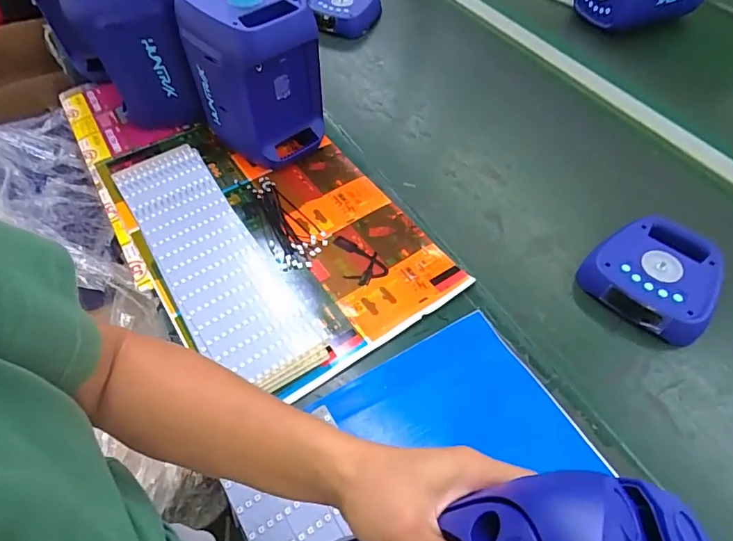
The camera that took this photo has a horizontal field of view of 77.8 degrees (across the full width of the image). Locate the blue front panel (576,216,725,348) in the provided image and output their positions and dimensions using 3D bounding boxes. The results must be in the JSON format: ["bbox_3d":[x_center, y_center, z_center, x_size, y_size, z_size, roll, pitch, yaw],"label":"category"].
[{"bbox_3d":[0.405,0.005,0.633,0.165,0.051,0.157,-37,62,-24],"label":"blue front panel"}]

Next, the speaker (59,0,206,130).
[{"bbox_3d":[-0.343,-0.348,0.711,0.170,0.244,0.100,6,54,4],"label":"speaker"}]

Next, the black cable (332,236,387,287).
[{"bbox_3d":[-0.014,-0.018,0.676,0.059,0.007,0.094,-22,57,-16],"label":"black cable"}]

